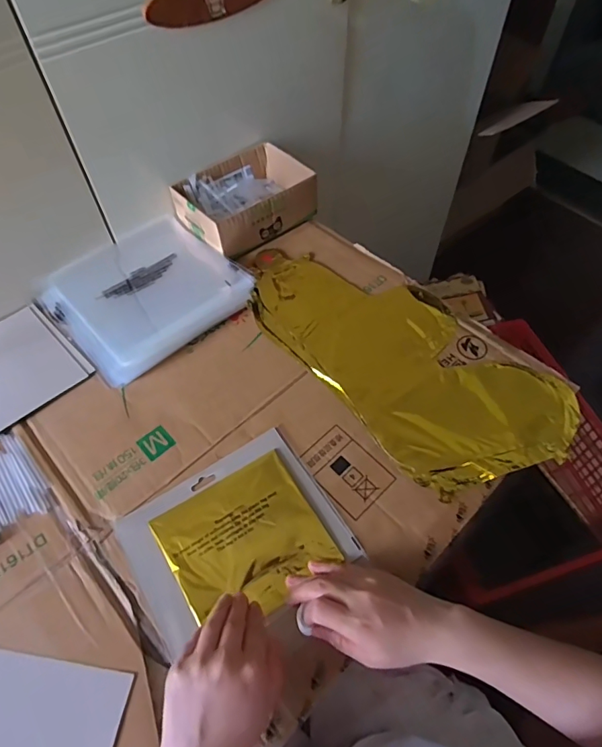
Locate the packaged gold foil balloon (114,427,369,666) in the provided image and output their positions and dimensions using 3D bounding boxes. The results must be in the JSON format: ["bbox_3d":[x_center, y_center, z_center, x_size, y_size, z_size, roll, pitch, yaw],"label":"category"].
[{"bbox_3d":[-0.066,0.161,0.469,0.197,0.014,0.157,-28,62,-18],"label":"packaged gold foil balloon"}]

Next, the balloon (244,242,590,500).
[{"bbox_3d":[0.109,-0.031,0.589,0.207,0.009,0.431,-39,66,-23],"label":"balloon"}]

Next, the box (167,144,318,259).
[{"bbox_3d":[-0.083,-0.260,0.701,0.178,0.062,0.134,-35,64,-21],"label":"box"}]

